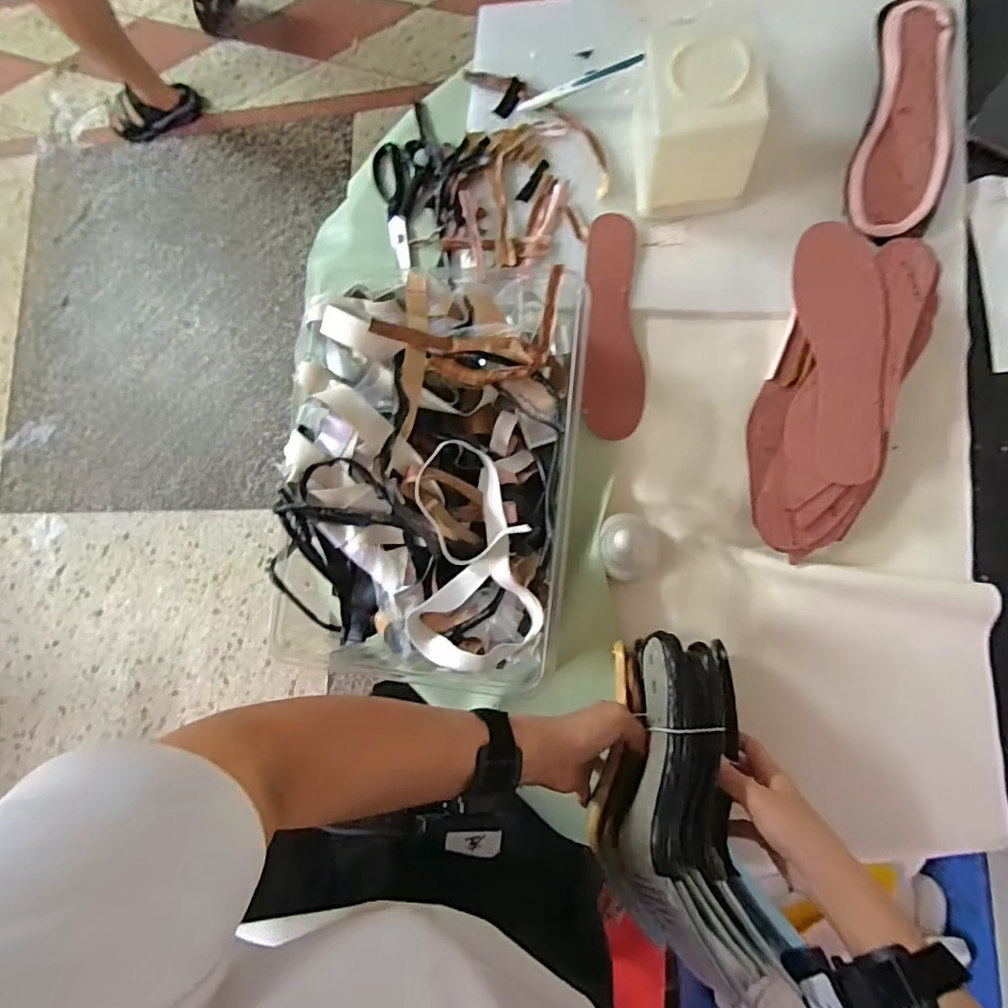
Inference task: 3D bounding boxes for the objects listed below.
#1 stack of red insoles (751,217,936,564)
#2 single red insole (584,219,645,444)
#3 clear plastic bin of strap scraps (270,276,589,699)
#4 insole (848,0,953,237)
[{"bbox_3d":[0.308,-0.099,0.520,0.123,0.053,0.295,13,84,10],"label":"stack of red insoles"},{"bbox_3d":[0.118,-0.187,0.593,0.062,0.011,0.236,2,86,3],"label":"single red insole"},{"bbox_3d":[-0.077,-0.047,0.547,0.282,0.095,0.414,5,83,6],"label":"clear plastic bin of strap scraps"},{"bbox_3d":[0.393,-0.372,0.547,0.077,0.029,0.233,13,84,11],"label":"insole"}]

